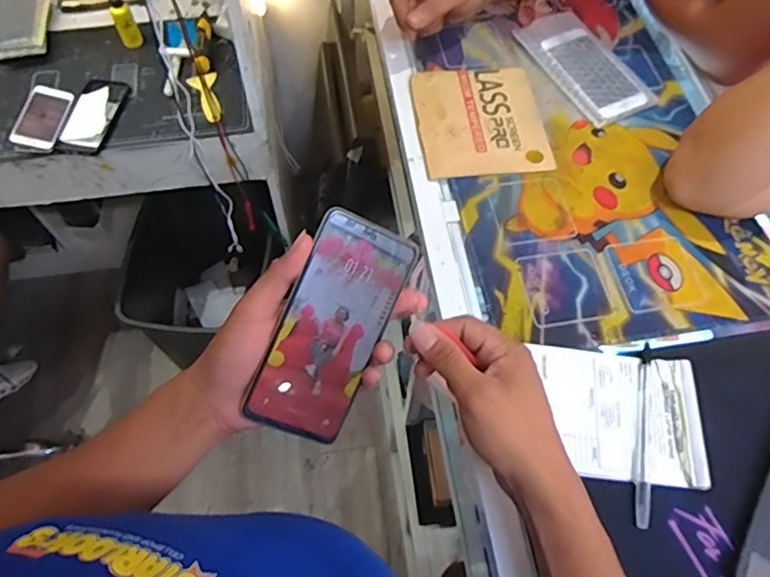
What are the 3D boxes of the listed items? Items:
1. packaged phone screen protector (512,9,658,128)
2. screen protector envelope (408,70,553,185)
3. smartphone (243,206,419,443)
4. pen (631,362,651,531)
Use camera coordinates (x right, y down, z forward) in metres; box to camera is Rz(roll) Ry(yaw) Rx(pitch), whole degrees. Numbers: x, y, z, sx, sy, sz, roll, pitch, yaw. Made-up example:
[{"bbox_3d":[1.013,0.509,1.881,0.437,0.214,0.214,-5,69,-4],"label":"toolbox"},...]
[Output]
[{"bbox_3d":[0.237,-0.267,0.662,0.087,0.015,0.174,-26,65,-14],"label":"packaged phone screen protector"},{"bbox_3d":[0.105,-0.189,0.630,0.136,0.010,0.159,-5,62,-4],"label":"screen protector envelope"},{"bbox_3d":[-0.037,0.029,0.401,0.073,0.005,0.158,24,90,-19],"label":"smartphone"},{"bbox_3d":[0.209,0.123,0.455,0.012,0.010,0.135,12,62,5],"label":"pen"}]

